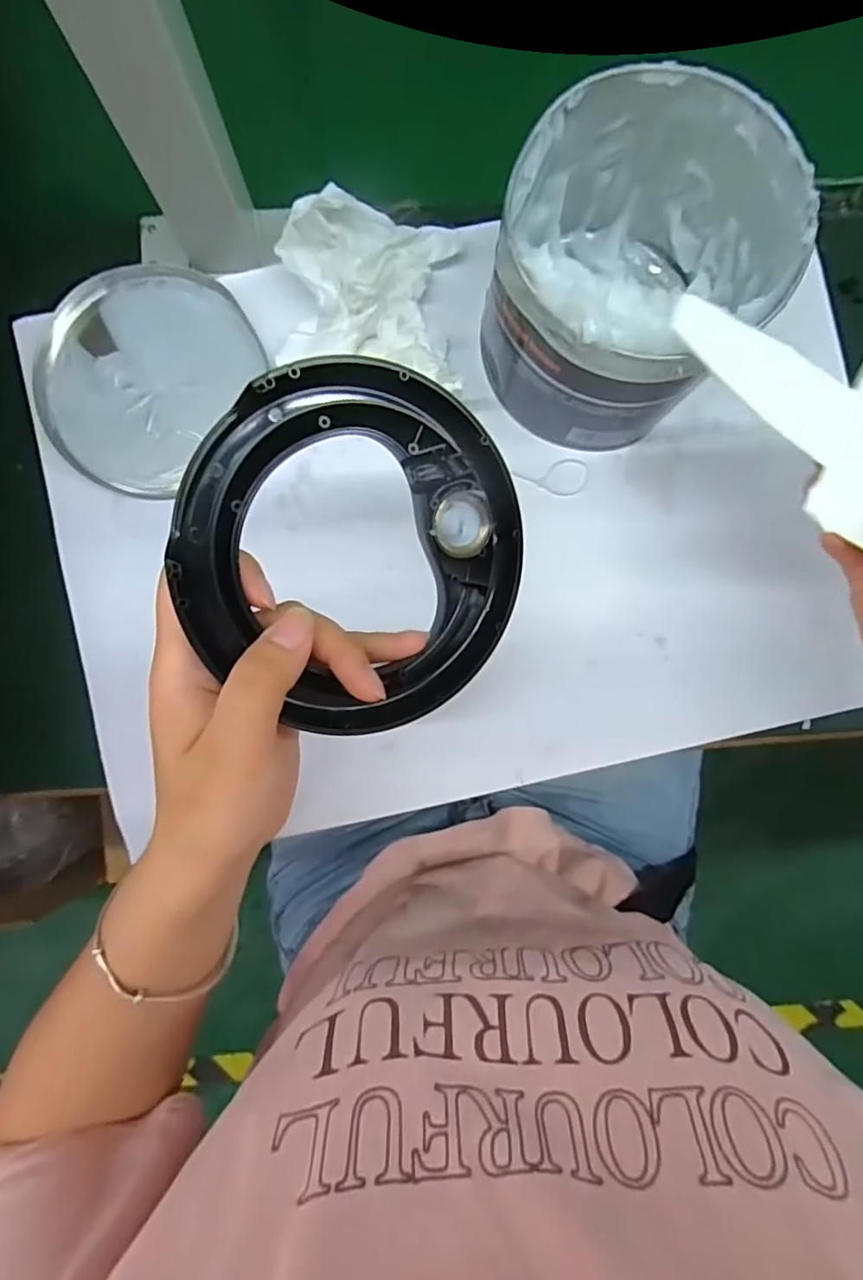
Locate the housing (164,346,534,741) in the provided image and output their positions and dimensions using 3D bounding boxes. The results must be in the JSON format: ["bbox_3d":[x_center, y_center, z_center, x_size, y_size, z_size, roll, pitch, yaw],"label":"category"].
[{"bbox_3d":[-0.024,-0.032,0.217,0.131,0.013,0.127,-6,103,-25],"label":"housing"}]

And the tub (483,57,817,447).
[{"bbox_3d":[0.095,-0.179,0.289,0.123,0.109,0.133,0,87,-1],"label":"tub"}]

